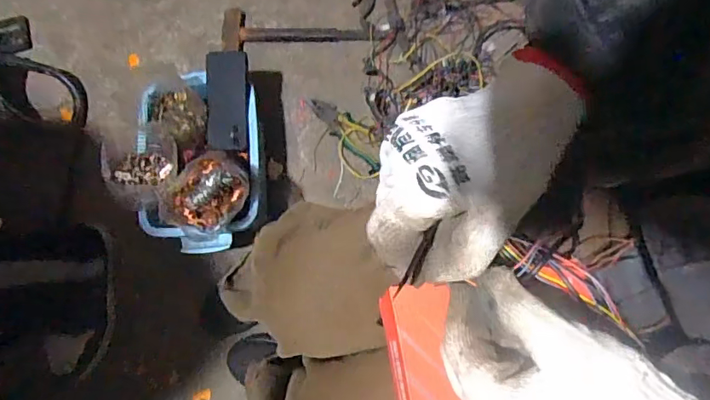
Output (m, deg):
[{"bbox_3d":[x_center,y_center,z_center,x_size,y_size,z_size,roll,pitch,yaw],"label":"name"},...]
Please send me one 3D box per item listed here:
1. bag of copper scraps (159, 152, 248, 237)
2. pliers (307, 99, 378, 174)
[{"bbox_3d":[-0.218,-0.009,0.748,0.115,0.119,0.126,34,82,9],"label":"bag of copper scraps"},{"bbox_3d":[-0.012,-0.136,0.961,0.056,0.019,0.193,-42,81,-7],"label":"pliers"}]

